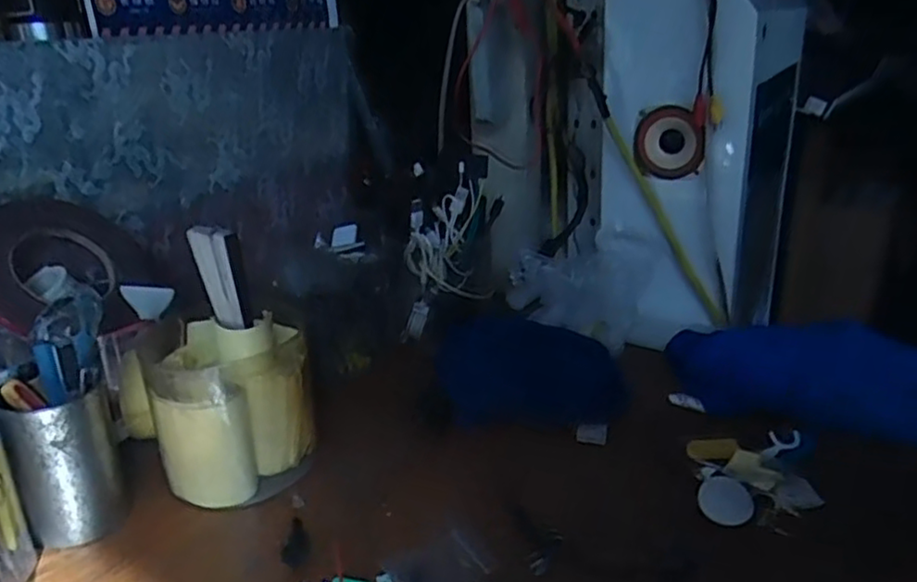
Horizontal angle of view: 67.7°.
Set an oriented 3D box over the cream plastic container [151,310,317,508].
[{"bbox_3d":[-0.177,0.089,0.553,0.116,0.123,0.107,-8,22,-13],"label":"cream plastic container"}]

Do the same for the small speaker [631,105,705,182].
[{"bbox_3d":[0.222,-0.157,0.721,0.070,0.073,0.012,5,22,20],"label":"small speaker"}]

